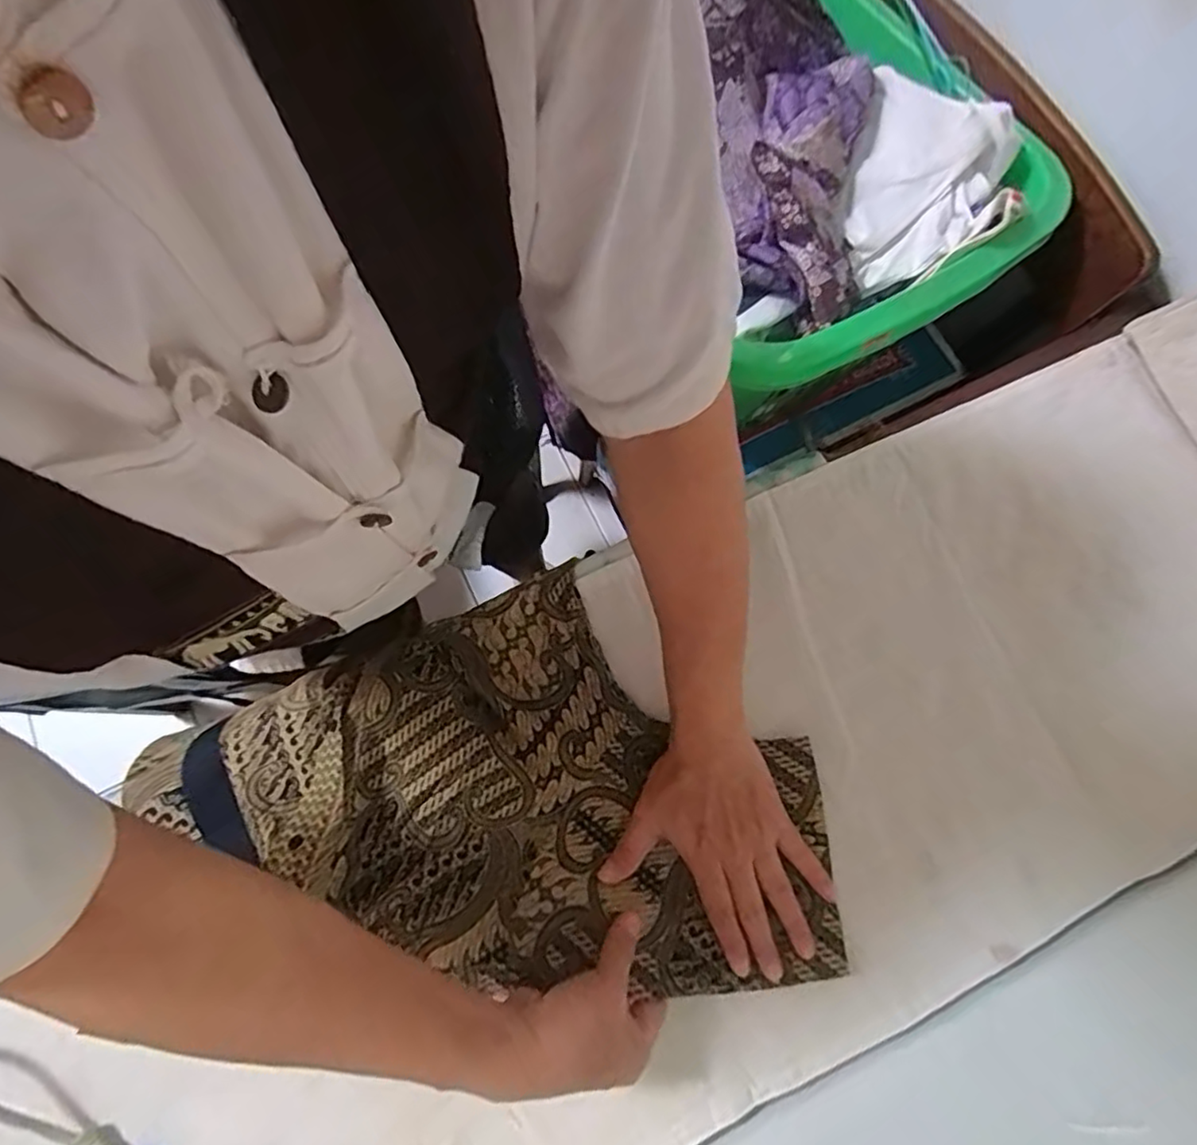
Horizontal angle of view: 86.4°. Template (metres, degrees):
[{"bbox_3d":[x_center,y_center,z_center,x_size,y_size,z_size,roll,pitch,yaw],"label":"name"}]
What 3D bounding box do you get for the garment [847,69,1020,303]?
[{"bbox_3d":[0.296,-0.347,0.569,0.125,0.069,0.175,11,76,4],"label":"garment"}]

